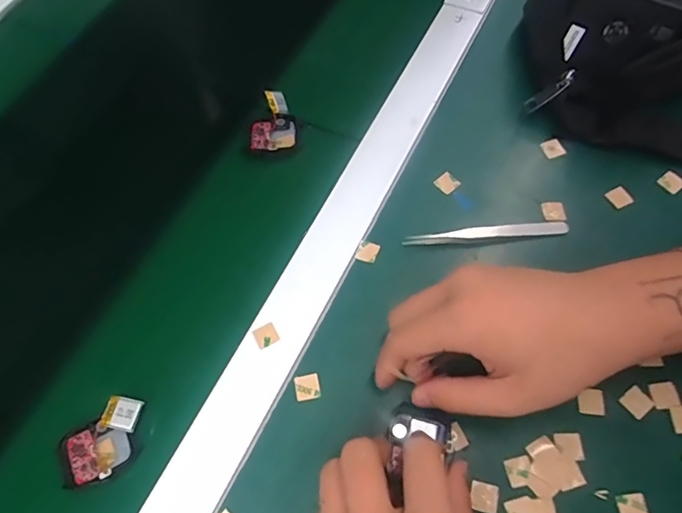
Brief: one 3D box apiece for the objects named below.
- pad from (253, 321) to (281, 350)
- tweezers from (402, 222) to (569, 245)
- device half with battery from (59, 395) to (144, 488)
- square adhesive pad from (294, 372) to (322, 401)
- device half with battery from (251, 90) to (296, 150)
[{"bbox_3d":[-0.051,0.053,0.339,0.015,0.004,0.015,-27,66,-9],"label":"pad"},{"bbox_3d":[0.106,-0.015,0.361,0.118,0.010,0.010,-7,64,0],"label":"tweezers"},{"bbox_3d":[-0.146,0.114,0.310,0.057,0.016,0.037,-38,70,-16],"label":"device half with battery"},{"bbox_3d":[-0.021,0.083,0.321,0.016,0.004,0.016,-11,64,-2],"label":"square adhesive pad"},{"bbox_3d":[-0.055,-0.112,0.418,0.036,0.018,0.054,2,64,5],"label":"device half with battery"}]

